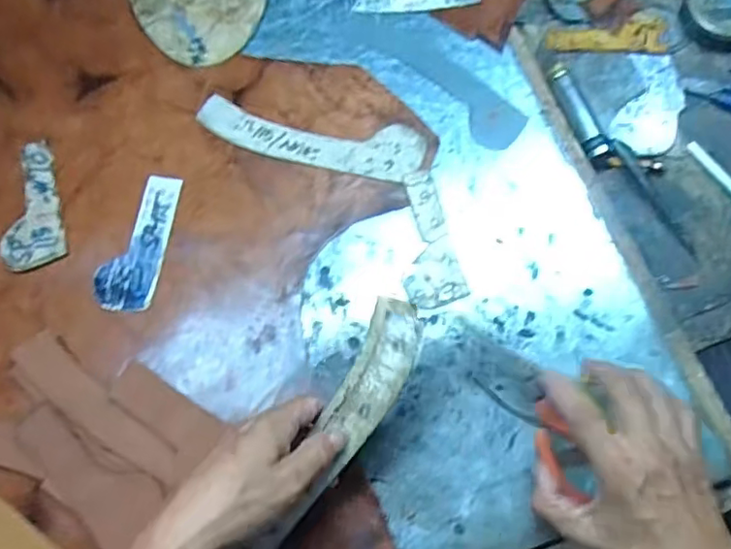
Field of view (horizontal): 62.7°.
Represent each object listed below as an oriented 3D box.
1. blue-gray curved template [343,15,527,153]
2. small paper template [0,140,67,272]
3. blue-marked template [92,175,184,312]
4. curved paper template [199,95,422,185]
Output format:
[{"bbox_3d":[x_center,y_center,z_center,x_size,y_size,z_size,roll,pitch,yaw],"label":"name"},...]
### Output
[{"bbox_3d":[0.067,-0.188,0.570,0.196,0.004,0.048,42,76,14],"label":"blue-gray curved template"},{"bbox_3d":[-0.297,-0.062,0.528,0.052,0.005,0.118,-17,71,-5],"label":"small paper template"},{"bbox_3d":[-0.196,-0.029,0.516,0.049,0.006,0.123,8,71,3],"label":"blue-marked template"},{"bbox_3d":[-0.050,-0.127,0.548,0.206,0.005,0.054,13,71,5],"label":"curved paper template"}]

